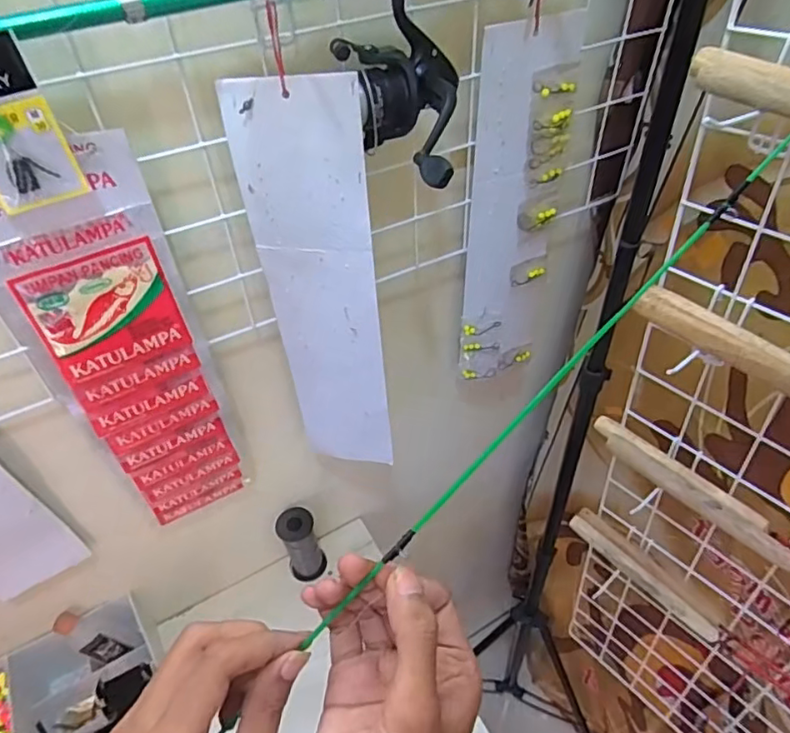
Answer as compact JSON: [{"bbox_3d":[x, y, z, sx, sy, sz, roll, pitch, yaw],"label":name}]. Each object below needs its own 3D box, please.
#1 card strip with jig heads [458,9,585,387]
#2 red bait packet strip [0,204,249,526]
[{"bbox_3d":[0.123,-0.139,0.613,0.097,0.401,0.019,-12,45,-10],"label":"card strip with jig heads"},{"bbox_3d":[-0.220,0.032,0.525,0.117,0.348,0.026,-26,49,-20],"label":"red bait packet strip"}]

